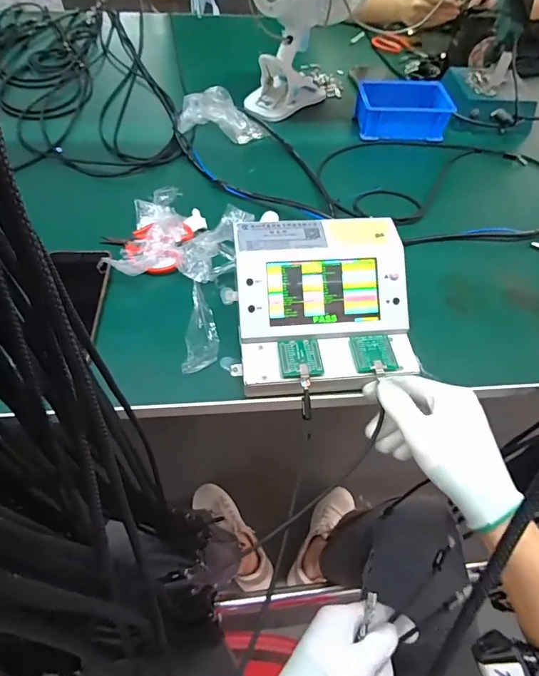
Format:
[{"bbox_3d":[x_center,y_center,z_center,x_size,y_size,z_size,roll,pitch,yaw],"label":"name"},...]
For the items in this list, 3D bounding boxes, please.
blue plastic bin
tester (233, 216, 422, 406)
[{"bbox_3d":[0.219,-0.380,0.704,0.143,0.053,0.100,1,56,-2],"label":"blue plastic bin"},{"bbox_3d":[0.054,-0.031,0.428,0.170,0.079,0.172,-4,56,-5],"label":"tester"}]

